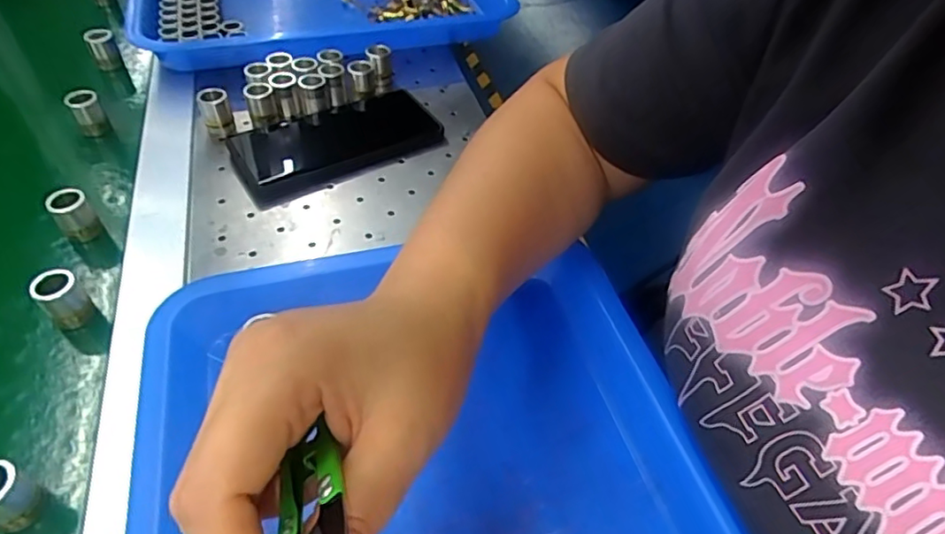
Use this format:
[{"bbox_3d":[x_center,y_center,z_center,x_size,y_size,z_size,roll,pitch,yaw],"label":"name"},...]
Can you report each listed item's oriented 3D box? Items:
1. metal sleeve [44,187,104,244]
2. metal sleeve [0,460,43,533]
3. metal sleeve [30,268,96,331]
[{"bbox_3d":[-0.271,-0.034,0.391,0.023,0.036,0.019,-30,56,-27],"label":"metal sleeve"},{"bbox_3d":[-0.217,0.106,0.265,0.019,0.031,0.022,21,50,14],"label":"metal sleeve"},{"bbox_3d":[-0.246,0.020,0.344,0.020,0.032,0.022,2,48,-2],"label":"metal sleeve"}]

